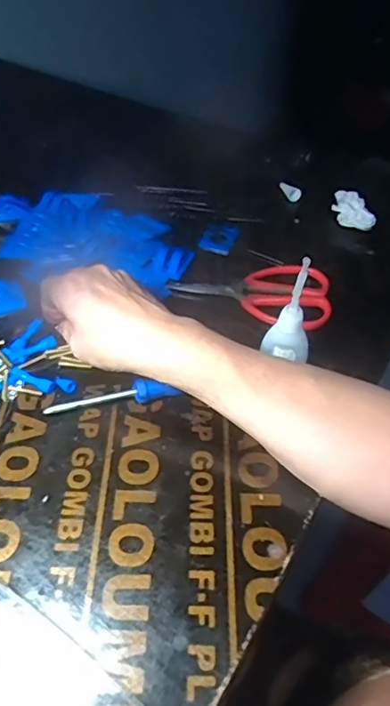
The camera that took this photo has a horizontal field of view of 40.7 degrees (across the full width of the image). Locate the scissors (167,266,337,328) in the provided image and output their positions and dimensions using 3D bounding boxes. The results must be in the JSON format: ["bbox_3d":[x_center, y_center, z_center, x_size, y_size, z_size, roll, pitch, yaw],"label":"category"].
[{"bbox_3d":[0.050,-0.060,0.476,0.143,0.013,0.072,9,48,5],"label":"scissors"}]

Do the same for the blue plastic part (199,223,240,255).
[{"bbox_3d":[0.024,-0.115,0.527,0.034,0.007,0.037,20,50,13],"label":"blue plastic part"}]

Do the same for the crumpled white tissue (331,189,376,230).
[{"bbox_3d":[0.163,-0.151,0.556,0.020,0.030,0.059,-20,52,-20],"label":"crumpled white tissue"}]

